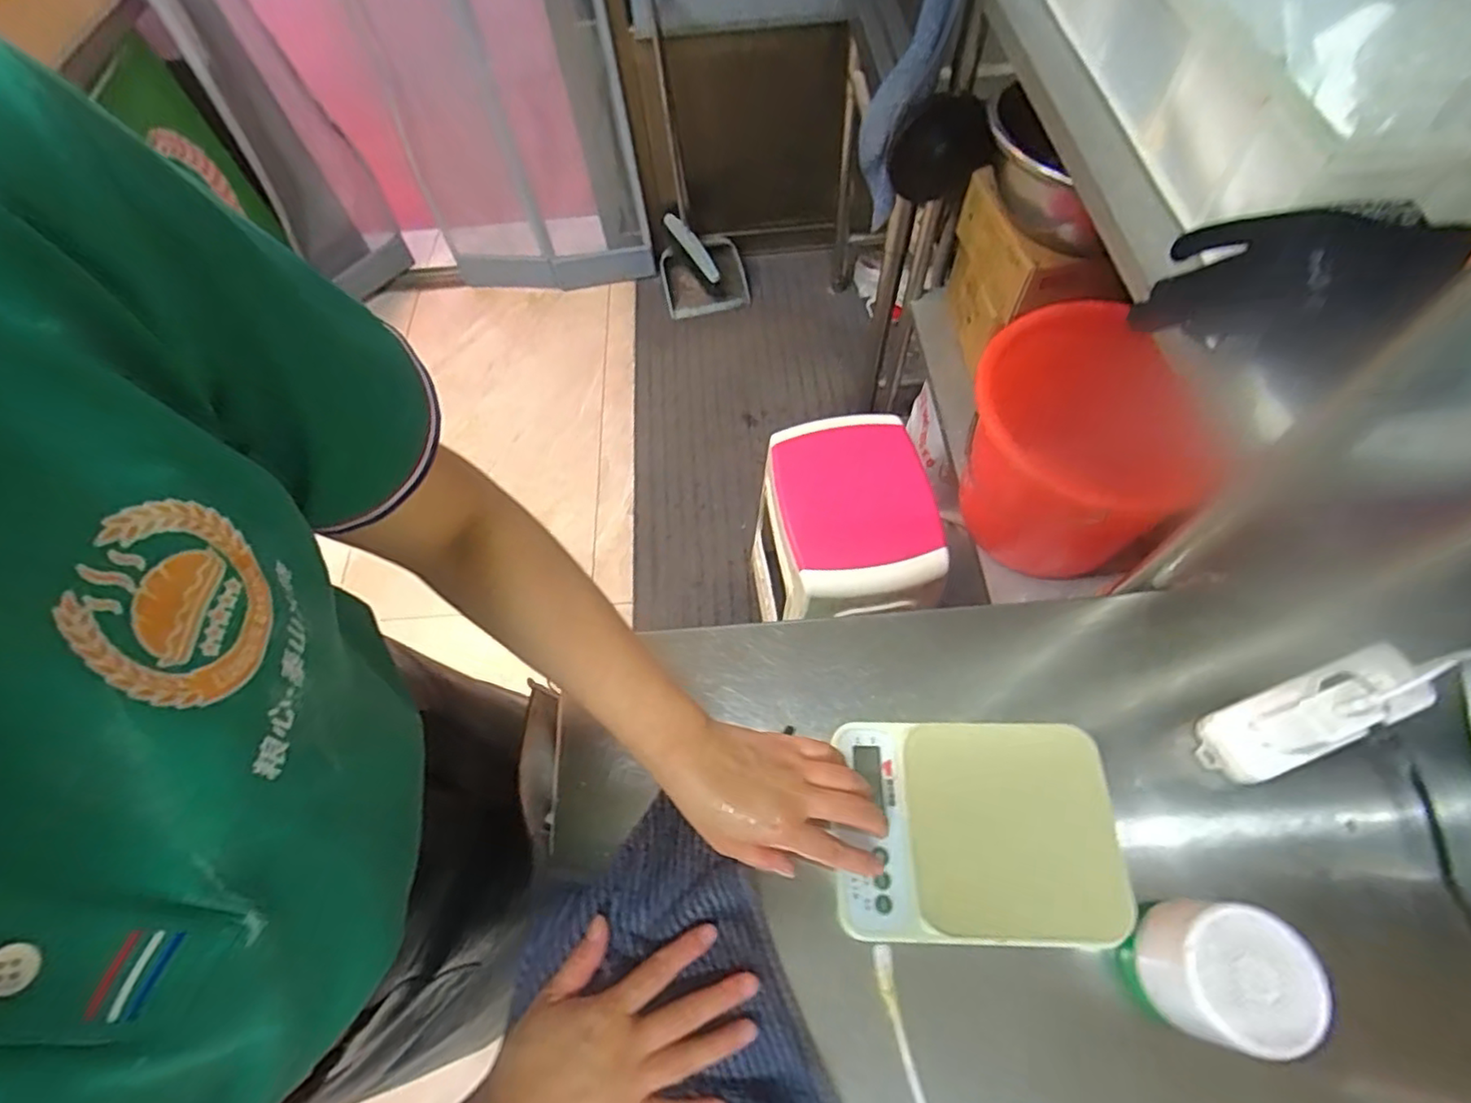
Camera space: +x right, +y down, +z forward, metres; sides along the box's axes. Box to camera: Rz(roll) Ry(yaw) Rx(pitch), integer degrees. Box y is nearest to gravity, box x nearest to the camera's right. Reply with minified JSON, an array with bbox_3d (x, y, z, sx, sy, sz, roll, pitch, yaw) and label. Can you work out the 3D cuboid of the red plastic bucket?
[{"bbox_3d":[0.450,-0.134,0.872,0.274,0.245,0.261,-1,61,2],"label":"red plastic bucket"}]

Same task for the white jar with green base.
[{"bbox_3d":[0.293,0.262,0.407,0.081,0.100,0.074,-1,61,2],"label":"white jar with green base"}]

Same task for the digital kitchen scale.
[{"bbox_3d":[0.167,0.194,0.455,0.178,0.032,0.142,2,61,4],"label":"digital kitchen scale"}]

